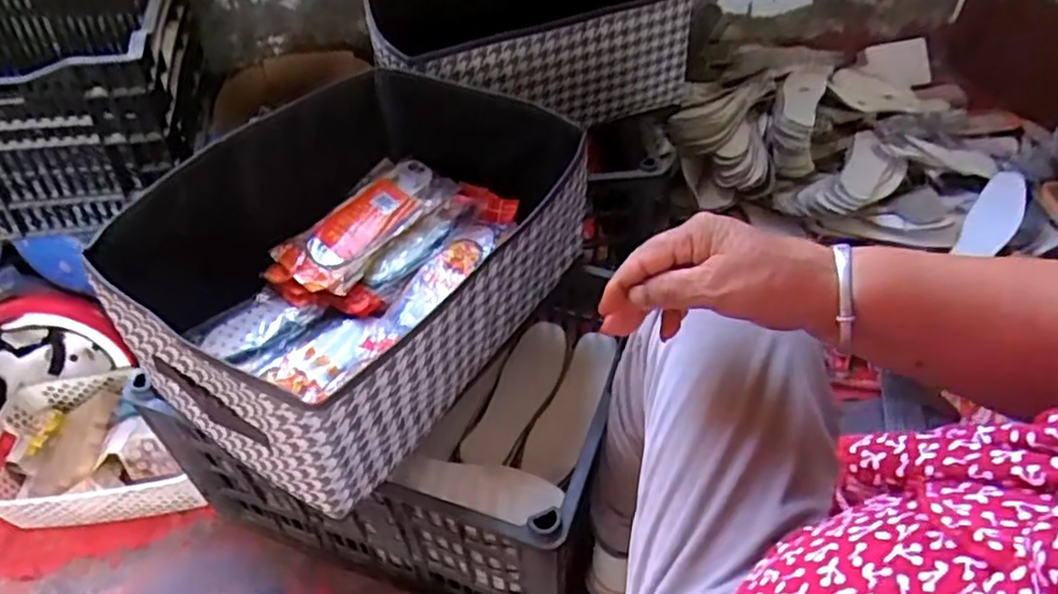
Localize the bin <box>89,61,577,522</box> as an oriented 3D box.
[{"bbox_3d":[-0.158,-0.035,0.698,0.325,0.179,0.430,26,53,25],"label":"bin"}]

